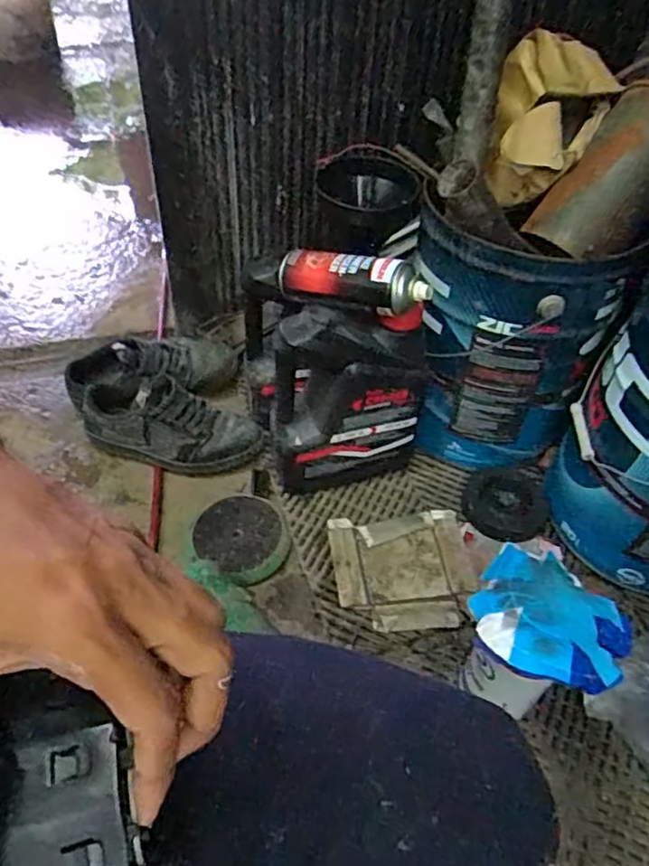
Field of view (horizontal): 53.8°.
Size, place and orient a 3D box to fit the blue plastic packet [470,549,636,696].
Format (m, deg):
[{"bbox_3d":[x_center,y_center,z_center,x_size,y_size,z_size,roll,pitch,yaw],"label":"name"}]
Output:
[{"bbox_3d":[0.207,0.171,0.593,0.142,0.041,0.132,35,56,25],"label":"blue plastic packet"}]

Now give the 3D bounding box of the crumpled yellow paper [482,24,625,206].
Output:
[{"bbox_3d":[0.271,-0.381,0.788,0.122,0.161,0.119,27,53,20],"label":"crumpled yellow paper"}]

